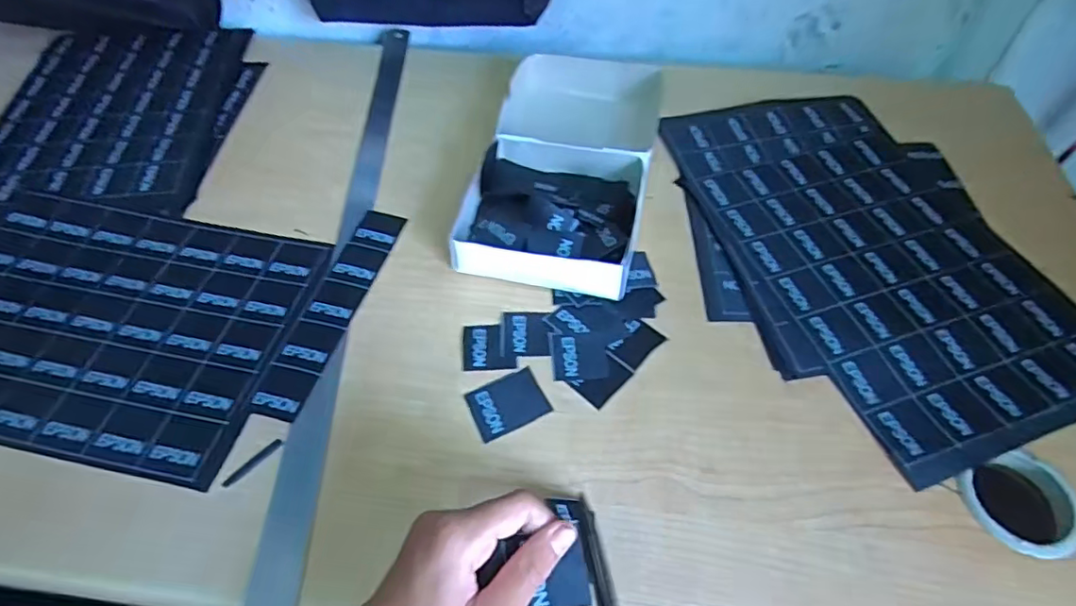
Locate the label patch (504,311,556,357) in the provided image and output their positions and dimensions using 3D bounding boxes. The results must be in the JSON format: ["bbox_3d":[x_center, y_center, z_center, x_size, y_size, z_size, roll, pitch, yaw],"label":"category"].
[{"bbox_3d":[-0.008,0.023,0.428,0.035,0.004,0.040,-1,56,-1],"label":"label patch"}]

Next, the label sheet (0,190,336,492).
[{"bbox_3d":[-0.329,0.011,0.438,0.290,0.011,0.204,10,57,7],"label":"label sheet"}]

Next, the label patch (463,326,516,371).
[{"bbox_3d":[-0.036,0.032,0.419,0.038,0.004,0.039,-4,56,-2],"label":"label patch"}]

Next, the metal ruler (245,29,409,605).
[{"bbox_3d":[-0.157,-0.066,0.495,0.028,0.005,0.617,2,53,-6],"label":"metal ruler"}]

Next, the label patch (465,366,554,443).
[{"bbox_3d":[-0.020,0.067,0.391,0.050,0.004,0.038,-23,59,-14],"label":"label patch"}]

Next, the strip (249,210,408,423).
[{"bbox_3d":[-0.157,0.000,0.445,0.039,0.004,0.195,14,54,6],"label":"strip"}]

